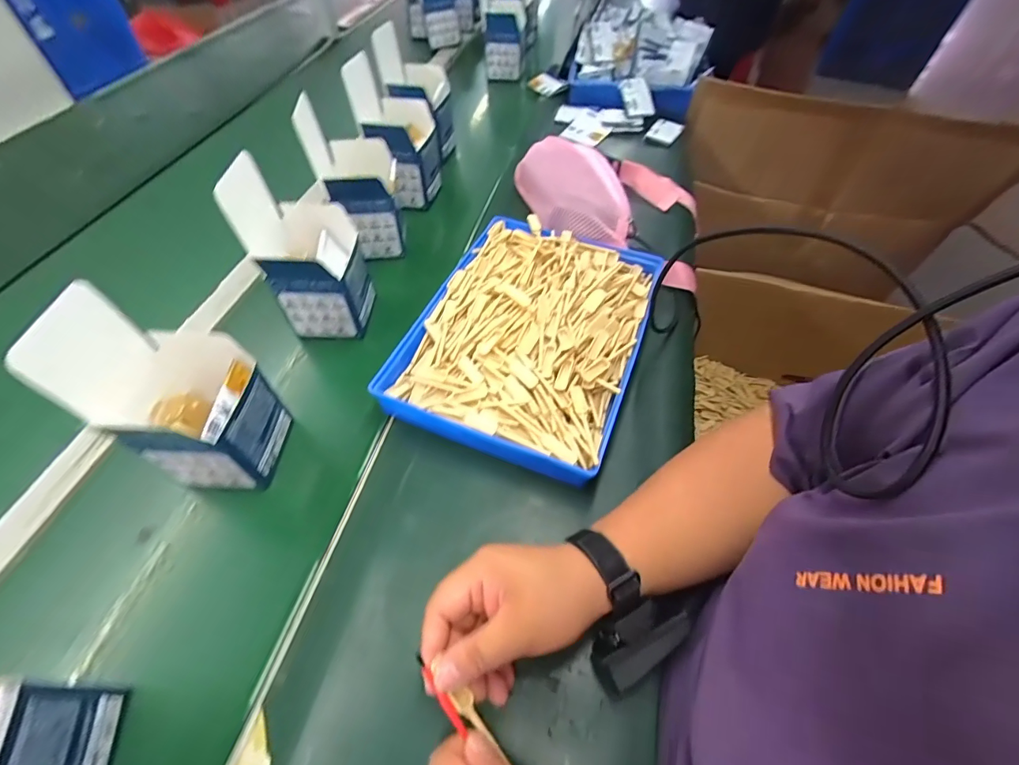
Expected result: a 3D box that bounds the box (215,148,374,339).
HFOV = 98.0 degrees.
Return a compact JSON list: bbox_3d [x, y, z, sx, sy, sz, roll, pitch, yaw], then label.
[{"bbox_3d":[-0.217,-0.139,0.482,0.106,0.168,0.097,2,55,1],"label":"box"}]

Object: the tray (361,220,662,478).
[{"bbox_3d":[0.024,-0.067,0.496,0.234,0.054,0.309,19,57,12],"label":"tray"}]

